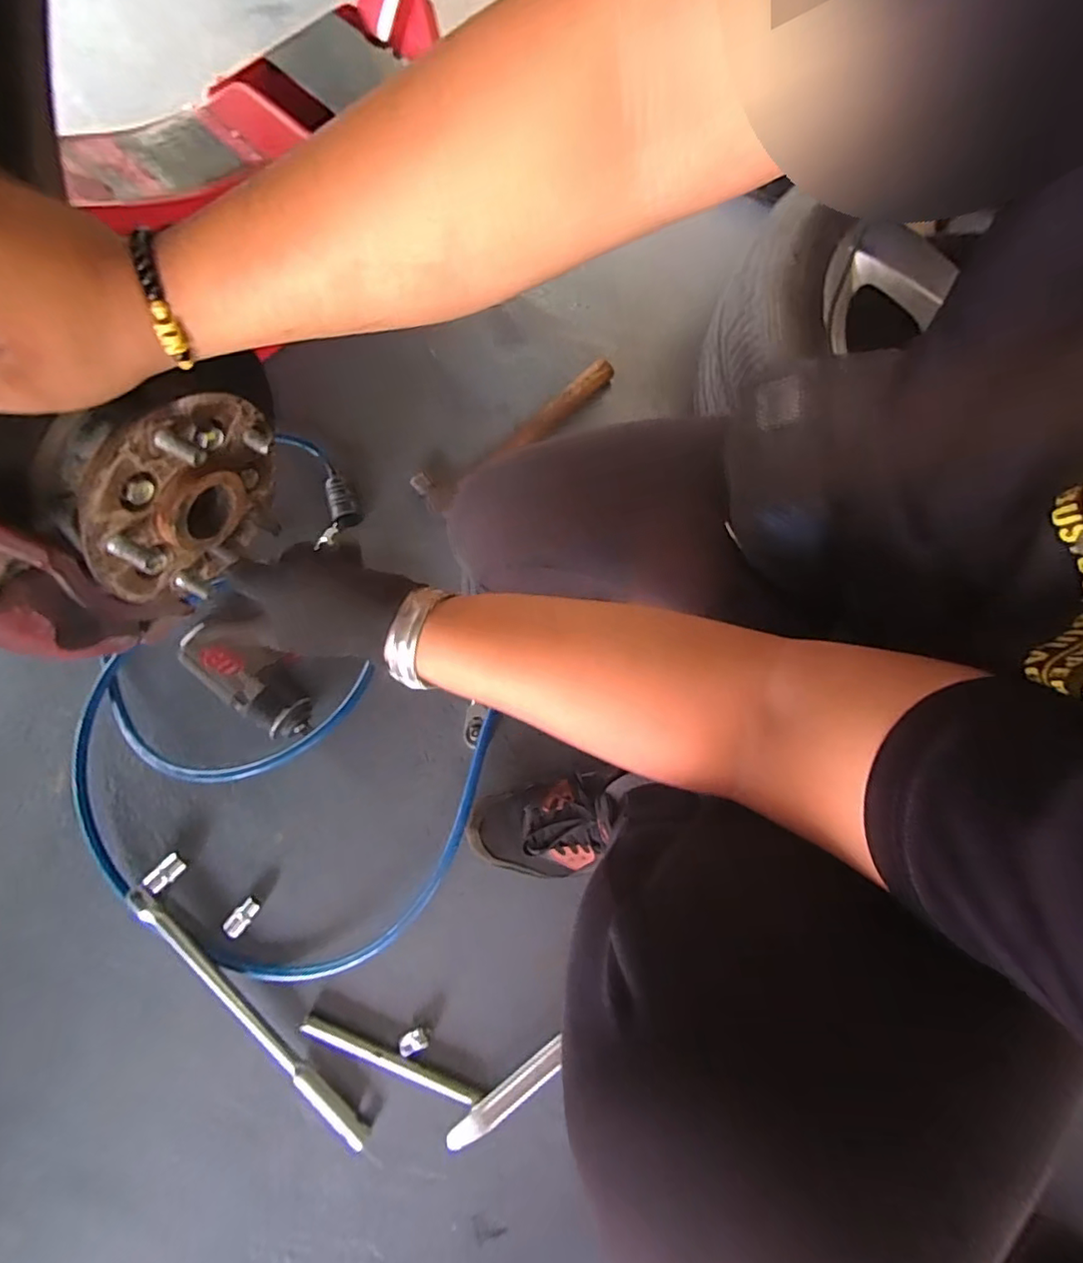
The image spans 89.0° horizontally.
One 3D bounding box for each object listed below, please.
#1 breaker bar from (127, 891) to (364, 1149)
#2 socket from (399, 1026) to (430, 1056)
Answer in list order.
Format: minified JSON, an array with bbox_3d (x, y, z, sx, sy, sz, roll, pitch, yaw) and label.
[{"bbox_3d":[-0.314,0.400,0.580,0.351,0.023,0.023,42,80,9],"label":"breaker bar"},{"bbox_3d":[-0.137,0.438,0.590,0.033,0.016,0.018,-20,77,-5],"label":"socket"}]

